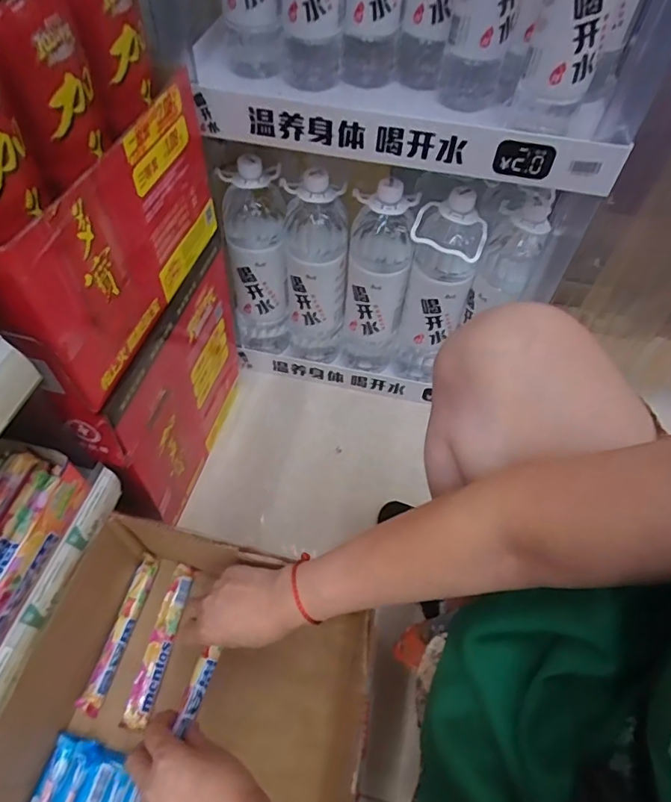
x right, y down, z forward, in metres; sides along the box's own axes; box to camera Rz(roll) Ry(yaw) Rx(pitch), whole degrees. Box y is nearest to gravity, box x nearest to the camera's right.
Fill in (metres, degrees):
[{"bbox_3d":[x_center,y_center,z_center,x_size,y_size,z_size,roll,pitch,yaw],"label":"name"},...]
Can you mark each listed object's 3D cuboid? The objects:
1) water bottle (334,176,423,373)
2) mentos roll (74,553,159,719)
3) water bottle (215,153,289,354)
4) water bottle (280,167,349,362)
[{"bbox_3d":[0.058,-0.174,0.746,0.089,0.310,0.103,11,55,4],"label":"water bottle"},{"bbox_3d":[-0.233,0.249,0.559,0.023,0.017,0.159,13,55,5],"label":"mentos roll"},{"bbox_3d":[-0.112,-0.201,0.757,0.081,0.305,0.086,1,55,-3],"label":"water bottle"},{"bbox_3d":[-0.029,-0.178,0.740,0.087,0.305,0.080,1,55,-3],"label":"water bottle"}]

